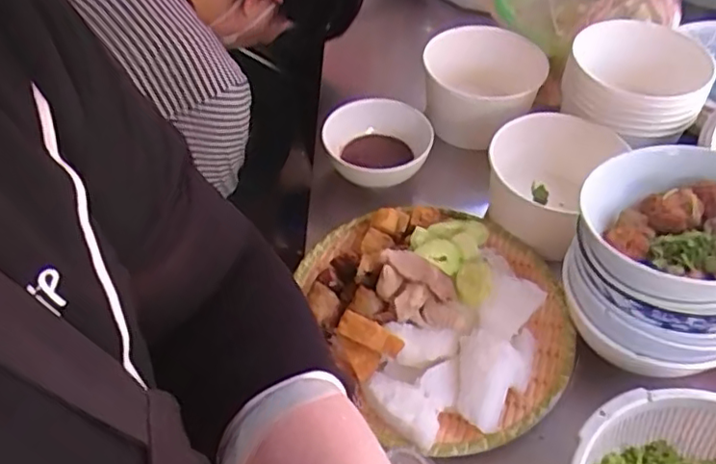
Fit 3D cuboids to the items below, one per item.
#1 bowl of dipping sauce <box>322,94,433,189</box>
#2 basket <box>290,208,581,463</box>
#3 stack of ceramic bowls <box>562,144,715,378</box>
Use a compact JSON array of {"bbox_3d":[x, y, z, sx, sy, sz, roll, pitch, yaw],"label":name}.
[{"bbox_3d":[0.021,-0.091,0.671,0.111,0.054,0.115,0,49,0],"label":"bowl of dipping sauce"},{"bbox_3d":[0.071,0.060,0.543,0.225,0.052,0.236,-17,51,-14],"label":"basket"},{"bbox_3d":[0.241,0.025,0.501,0.143,0.130,0.144,25,53,21],"label":"stack of ceramic bowls"}]

